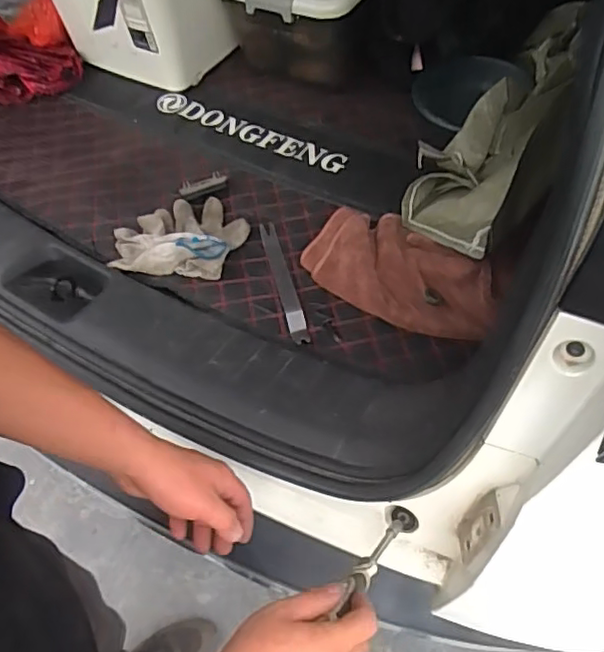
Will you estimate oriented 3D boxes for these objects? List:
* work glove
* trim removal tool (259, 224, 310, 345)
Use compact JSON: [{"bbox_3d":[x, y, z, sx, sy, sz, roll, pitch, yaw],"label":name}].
[{"bbox_3d":[-0.172,-0.137,0.856,0.178,0.043,0.146,6,53,7],"label":"work glove"},{"bbox_3d":[-0.025,-0.062,0.818,0.025,0.009,0.220,-12,53,-7],"label":"trim removal tool"}]

